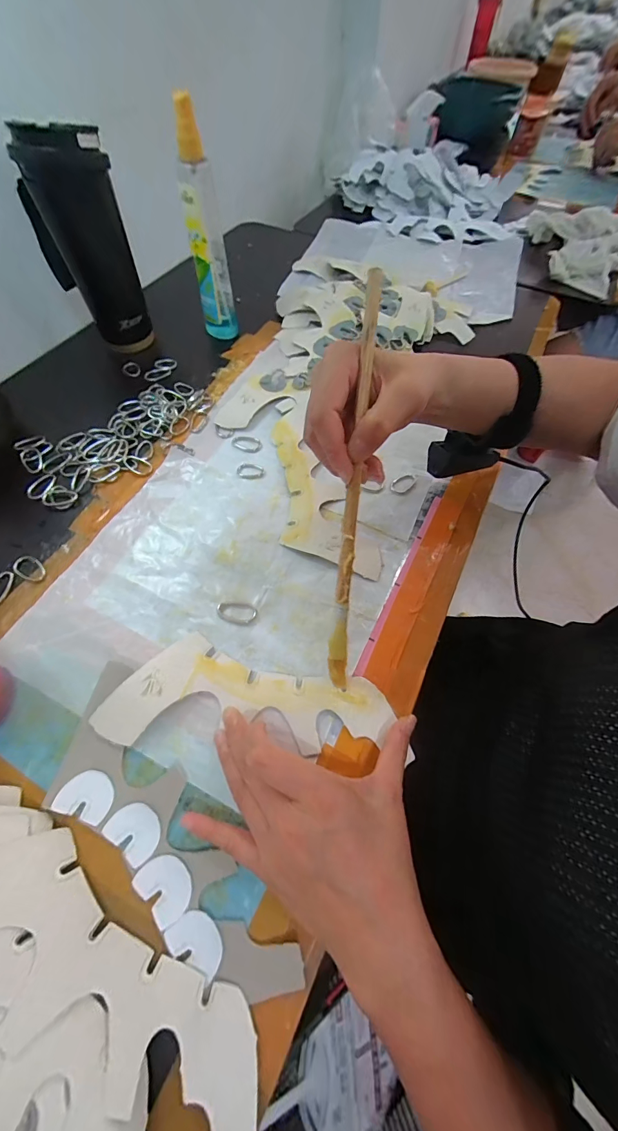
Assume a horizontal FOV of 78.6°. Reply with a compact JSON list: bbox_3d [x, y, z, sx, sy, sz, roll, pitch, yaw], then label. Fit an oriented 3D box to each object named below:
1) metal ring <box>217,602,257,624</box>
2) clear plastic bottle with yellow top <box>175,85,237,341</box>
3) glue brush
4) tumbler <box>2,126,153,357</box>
[{"bbox_3d":[-0.062,0.040,0.323,0.034,0.004,0.019,2,60,0],"label":"metal ring"},{"bbox_3d":[-0.119,-0.385,0.449,0.042,0.206,0.034,-10,60,-7],"label":"clear plastic bottle with yellow top"},{"bbox_3d":[0.030,-0.038,0.256,0.013,0.270,0.007,4,16,1],"label":"glue brush"},{"bbox_3d":[-0.254,-0.364,0.437,0.083,0.196,0.076,31,64,16],"label":"tumbler"}]

